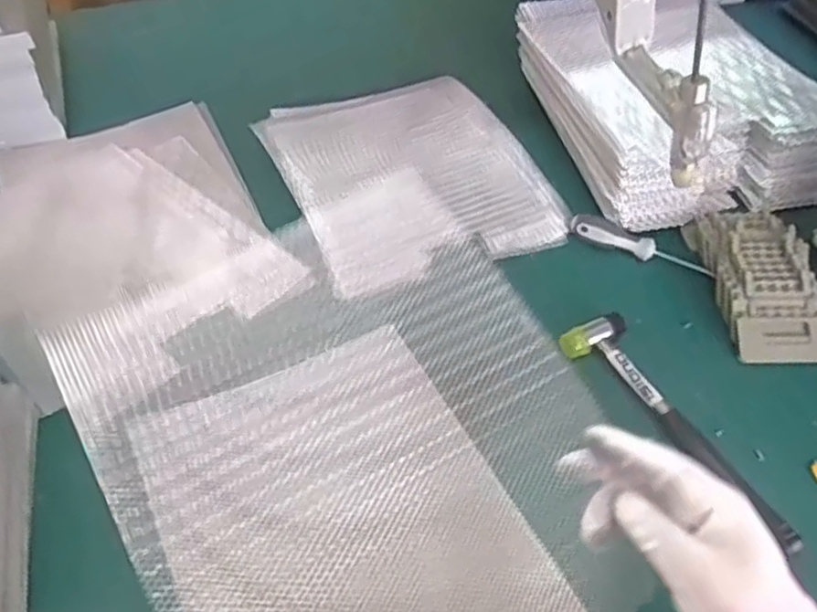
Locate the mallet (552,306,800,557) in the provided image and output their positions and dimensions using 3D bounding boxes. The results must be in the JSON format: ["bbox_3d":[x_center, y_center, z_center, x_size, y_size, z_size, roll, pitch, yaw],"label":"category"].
[{"bbox_3d":[0.229,0.095,0.583,0.058,0.023,0.240,-27,52,-21],"label":"mallet"}]

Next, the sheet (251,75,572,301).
[{"bbox_3d":[-0.008,-0.169,0.812,0.272,0.024,0.356,-17,49,-13],"label":"sheet"}]

